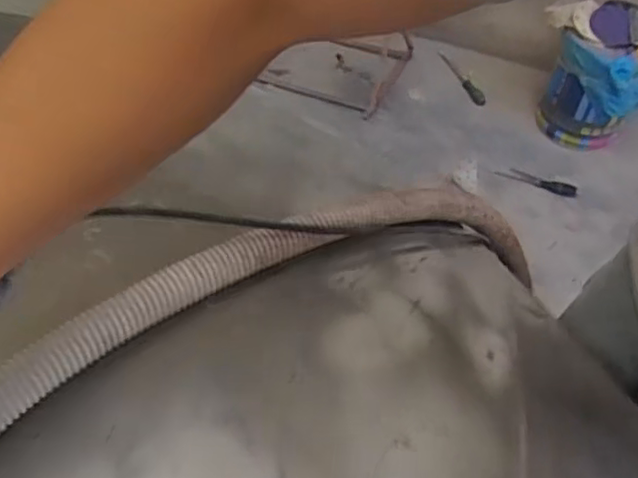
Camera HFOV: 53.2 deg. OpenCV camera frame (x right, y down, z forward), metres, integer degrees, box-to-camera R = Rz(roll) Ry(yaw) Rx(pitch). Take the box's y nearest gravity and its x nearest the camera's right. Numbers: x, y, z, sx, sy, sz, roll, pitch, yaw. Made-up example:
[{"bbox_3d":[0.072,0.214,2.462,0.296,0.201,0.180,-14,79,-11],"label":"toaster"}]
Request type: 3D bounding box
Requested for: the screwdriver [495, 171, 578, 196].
[{"bbox_3d":[0.633,-0.164,1.863,0.235,0.029,0.023,13,55,10],"label":"screwdriver"}]

